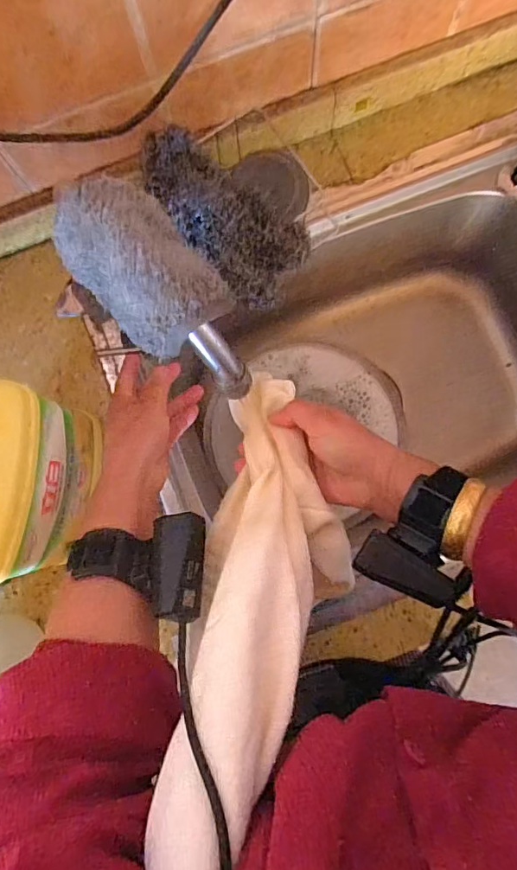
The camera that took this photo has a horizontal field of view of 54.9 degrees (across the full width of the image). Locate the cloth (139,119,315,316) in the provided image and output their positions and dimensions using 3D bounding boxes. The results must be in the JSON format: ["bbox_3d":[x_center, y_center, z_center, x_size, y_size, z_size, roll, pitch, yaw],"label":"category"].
[{"bbox_3d":[-0.028,-0.179,0.402,0.084,0.033,0.176,-35,83,-3],"label":"cloth"}]

